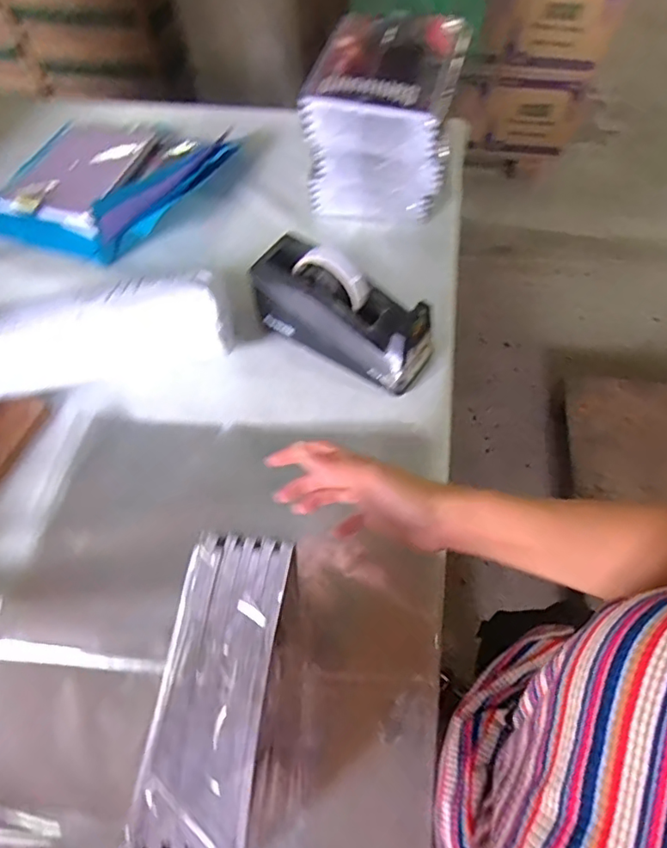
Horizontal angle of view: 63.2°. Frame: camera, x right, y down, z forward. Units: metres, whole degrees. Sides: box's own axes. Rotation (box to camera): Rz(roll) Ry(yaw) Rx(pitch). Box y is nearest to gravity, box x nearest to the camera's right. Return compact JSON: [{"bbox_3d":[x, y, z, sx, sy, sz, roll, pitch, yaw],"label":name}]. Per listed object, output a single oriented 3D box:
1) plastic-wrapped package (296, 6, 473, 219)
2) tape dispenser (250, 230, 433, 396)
[{"bbox_3d":[0.066,-0.385,0.706,0.165,0.195,0.197,12,60,10],"label":"plastic-wrapped package"},{"bbox_3d":[0.008,-0.121,0.604,0.201,0.115,0.075,31,65,18],"label":"tape dispenser"}]

